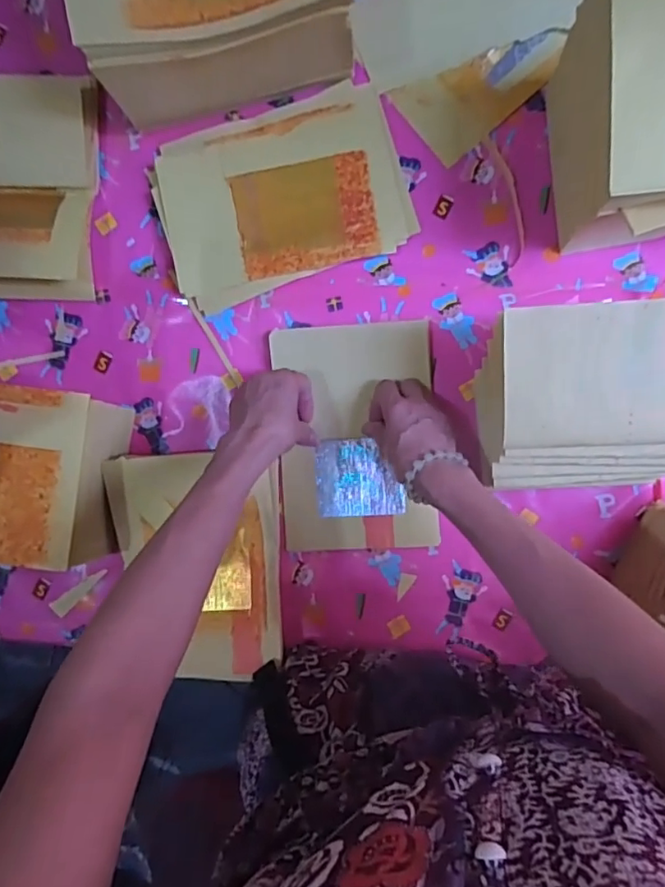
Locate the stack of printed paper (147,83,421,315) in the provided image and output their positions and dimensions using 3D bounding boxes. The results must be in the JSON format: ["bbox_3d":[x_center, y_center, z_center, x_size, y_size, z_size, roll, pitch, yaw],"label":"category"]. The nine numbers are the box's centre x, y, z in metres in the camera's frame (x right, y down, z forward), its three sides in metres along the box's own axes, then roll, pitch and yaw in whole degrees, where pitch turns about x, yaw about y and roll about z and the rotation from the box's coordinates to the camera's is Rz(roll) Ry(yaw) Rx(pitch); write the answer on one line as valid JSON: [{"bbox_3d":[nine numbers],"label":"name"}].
[{"bbox_3d":[-0.052,-0.254,0.575,0.249,0.012,0.169,-18,91,3],"label":"stack of printed paper"}]

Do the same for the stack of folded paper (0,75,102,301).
[{"bbox_3d":[-0.324,-0.258,0.570,0.153,0.062,0.206,2,92,2],"label":"stack of folded paper"}]

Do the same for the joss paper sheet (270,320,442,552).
[{"bbox_3d":[0.025,-0.006,0.584,0.160,0.011,0.232,-3,94,5],"label":"joss paper sheet"}]

